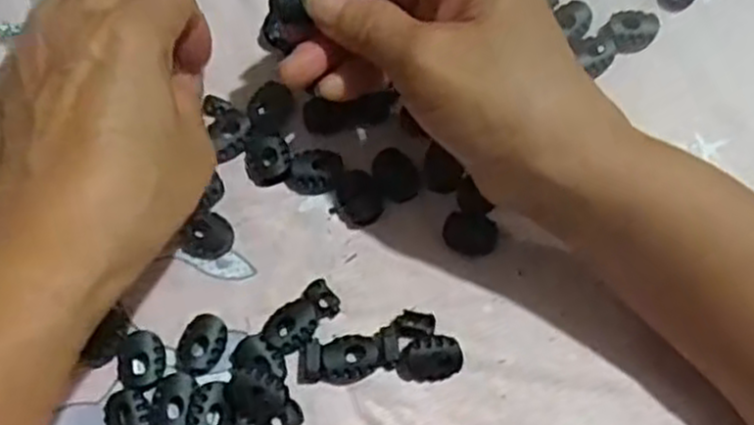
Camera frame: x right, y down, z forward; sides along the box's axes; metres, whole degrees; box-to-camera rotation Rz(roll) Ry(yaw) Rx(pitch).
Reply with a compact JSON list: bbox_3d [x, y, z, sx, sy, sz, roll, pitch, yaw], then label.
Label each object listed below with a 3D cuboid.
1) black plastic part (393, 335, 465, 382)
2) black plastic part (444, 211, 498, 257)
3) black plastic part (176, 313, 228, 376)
[{"bbox_3d":[0.020,0.057,0.302,0.025,0.009,0.017,-13,72,-4],"label":"black plastic part"},{"bbox_3d":[0.038,0.009,0.321,0.022,0.006,0.016,13,72,4],"label":"black plastic part"},{"bbox_3d":[-0.069,0.052,0.306,0.018,0.004,0.024,27,74,8],"label":"black plastic part"}]

